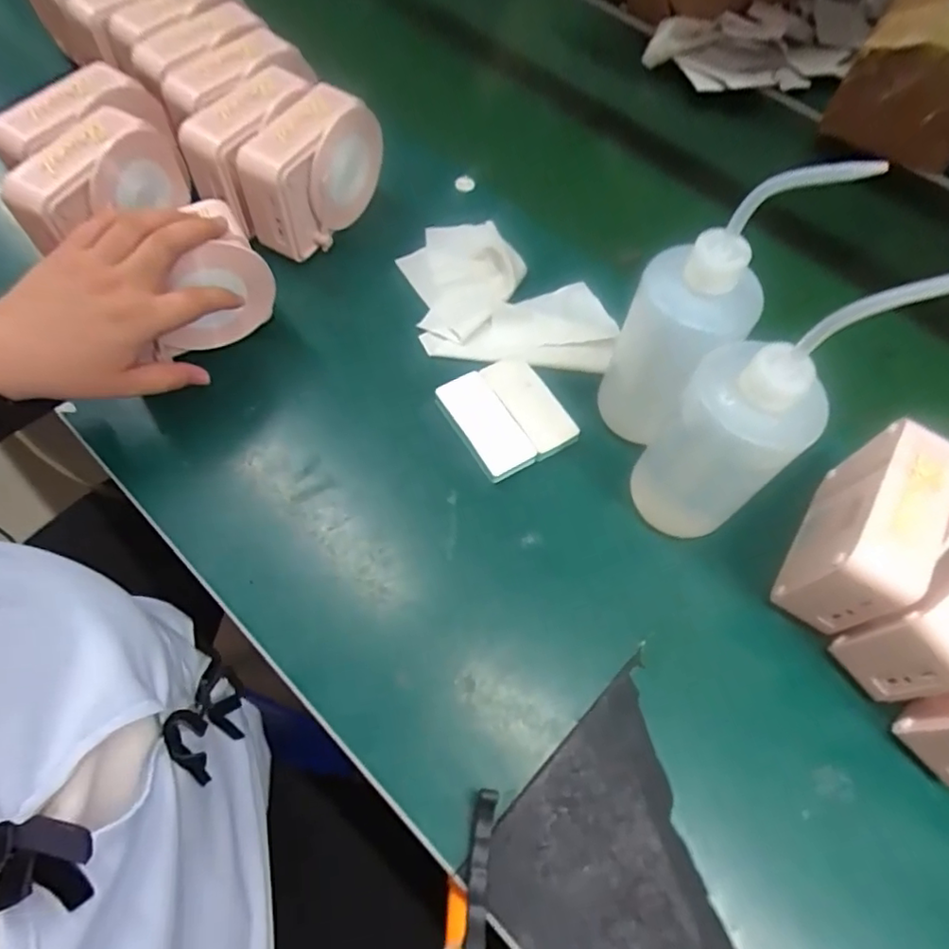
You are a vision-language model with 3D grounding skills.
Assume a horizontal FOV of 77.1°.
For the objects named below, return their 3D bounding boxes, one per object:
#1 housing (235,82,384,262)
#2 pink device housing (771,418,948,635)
[{"bbox_3d":[-0.143,-0.263,0.537,0.054,0.110,0.133,39,66,16],"label":"housing"},{"bbox_3d":[0.265,0.039,0.401,0.060,0.104,0.126,30,64,12],"label":"pink device housing"}]

